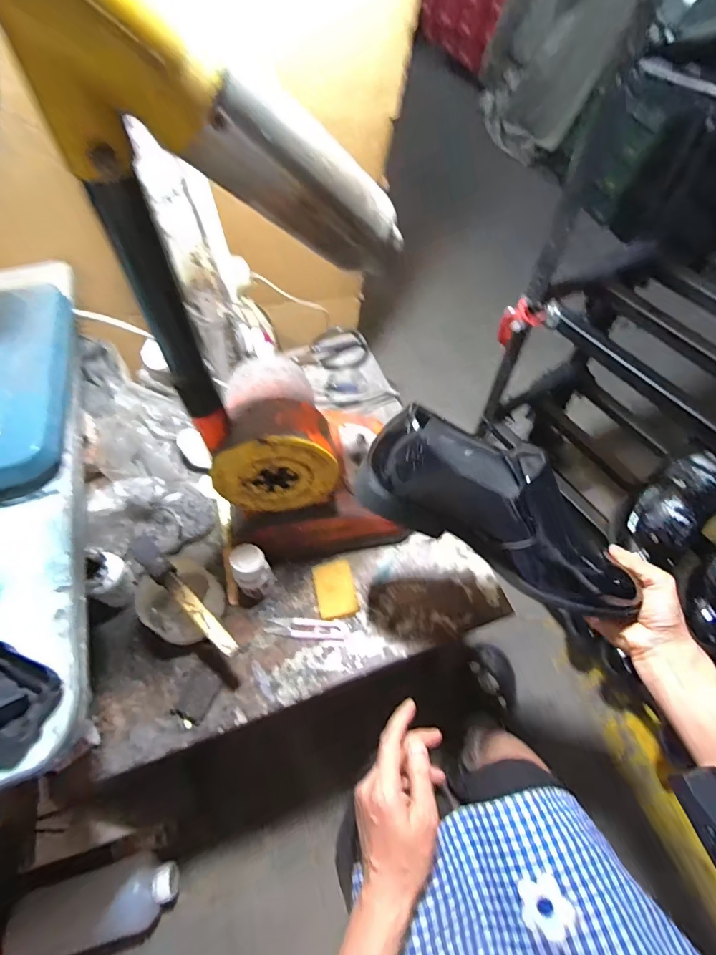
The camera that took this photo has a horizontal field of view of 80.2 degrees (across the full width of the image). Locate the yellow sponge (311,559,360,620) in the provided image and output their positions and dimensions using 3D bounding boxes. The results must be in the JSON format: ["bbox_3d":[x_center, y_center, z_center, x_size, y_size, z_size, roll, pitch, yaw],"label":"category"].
[{"bbox_3d":[-0.029,0.143,0.549,0.050,0.009,0.073,-13,59,-8],"label":"yellow sponge"}]

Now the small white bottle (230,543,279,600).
[{"bbox_3d":[-0.130,0.119,0.532,0.042,0.088,0.042,-31,63,-17],"label":"small white bottle"}]

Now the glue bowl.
[{"bbox_3d":[-0.214,0.146,0.510,0.087,0.072,0.094,0,59,0],"label":"glue bowl"}]

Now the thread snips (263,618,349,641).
[{"bbox_3d":[-0.063,0.188,0.528,0.101,0.007,0.024,3,59,2],"label":"thread snips"}]

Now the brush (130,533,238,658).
[{"bbox_3d":[-0.196,0.132,0.475,0.025,0.028,0.172,-40,66,-21],"label":"brush"}]

